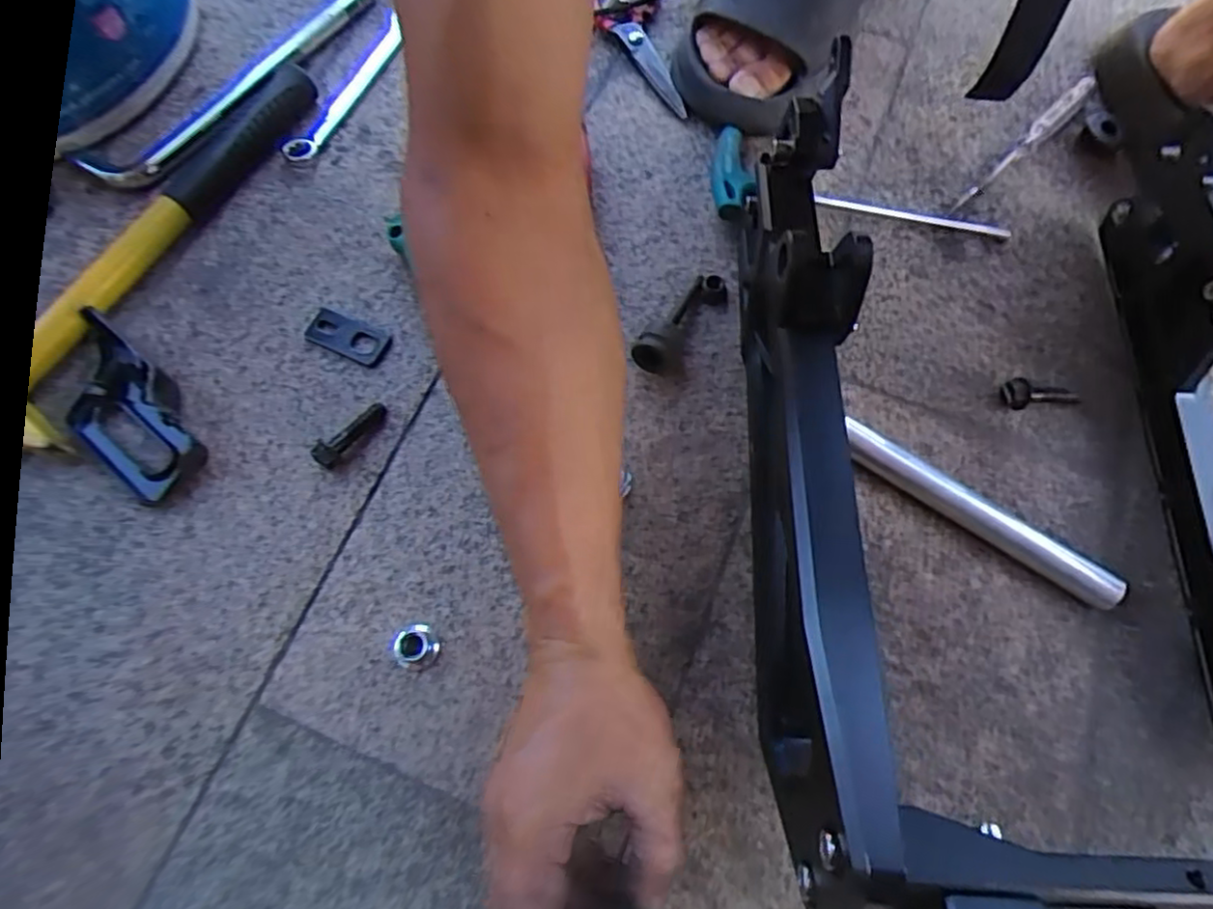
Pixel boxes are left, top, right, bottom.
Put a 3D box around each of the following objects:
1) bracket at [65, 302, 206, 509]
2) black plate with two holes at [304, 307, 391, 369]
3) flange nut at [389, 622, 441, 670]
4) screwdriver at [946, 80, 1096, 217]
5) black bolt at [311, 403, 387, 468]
[{"bbox_3d":[-0.289,-0.030,0.404,0.059,0.036,0.110,-43,75,-14],"label":"bracket"},{"bbox_3d":[-0.164,-0.074,0.430,0.056,0.004,0.025,23,71,9],"label":"black plate with two holes"},{"bbox_3d":[-0.102,0.101,0.360,0.025,0.010,0.023,0,69,1],"label":"flange nut"},{"bbox_3d":[0.290,-0.215,0.473,0.150,0.017,0.013,-43,75,-14],"label":"screwdriver"},{"bbox_3d":[-0.150,-0.013,0.397,0.016,0.010,0.048,36,74,13],"label":"black bolt"}]

